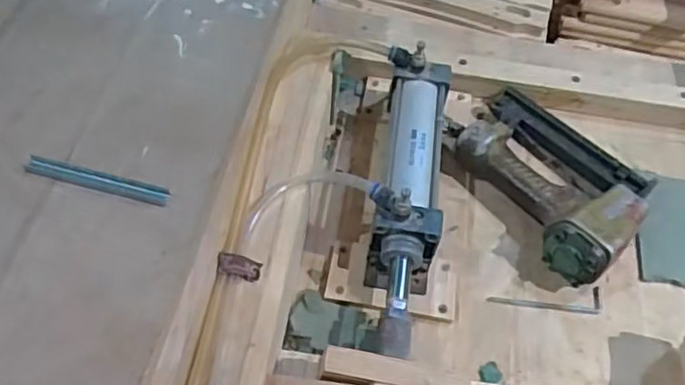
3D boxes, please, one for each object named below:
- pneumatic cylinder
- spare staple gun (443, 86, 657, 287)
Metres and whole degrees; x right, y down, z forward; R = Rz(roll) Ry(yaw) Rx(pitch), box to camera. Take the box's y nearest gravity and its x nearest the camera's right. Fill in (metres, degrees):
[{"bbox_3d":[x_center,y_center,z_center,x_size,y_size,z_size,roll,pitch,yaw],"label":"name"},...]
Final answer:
[{"bbox_3d":[0.063,0.003,0.618,0.070,0.083,0.317,7,55,0],"label":"pneumatic cylinder"},{"bbox_3d":[0.207,-0.021,0.669,0.146,0.062,0.215,-37,66,-25],"label":"spare staple gun"}]

